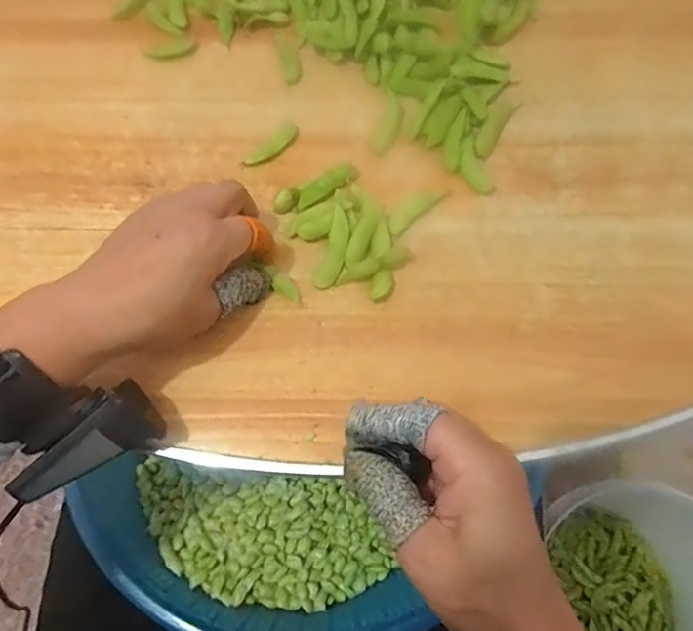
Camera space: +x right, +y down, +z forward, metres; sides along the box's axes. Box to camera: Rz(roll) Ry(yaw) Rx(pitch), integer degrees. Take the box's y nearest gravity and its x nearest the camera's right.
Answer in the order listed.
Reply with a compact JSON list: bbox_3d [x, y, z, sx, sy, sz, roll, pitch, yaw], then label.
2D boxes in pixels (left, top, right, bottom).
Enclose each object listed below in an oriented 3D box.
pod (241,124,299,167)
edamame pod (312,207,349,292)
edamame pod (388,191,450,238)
[{"bbox_3d":[-0.051,-0.115,0.376,0.011,0.008,0.047,40,74,16],"label":"pod"},{"bbox_3d":[-0.008,-0.043,0.345,0.016,0.005,0.053,14,84,8],"label":"edamame pod"},{"bbox_3d":[0.045,-0.072,0.360,0.049,0.004,0.017,-42,72,-14],"label":"edamame pod"}]

